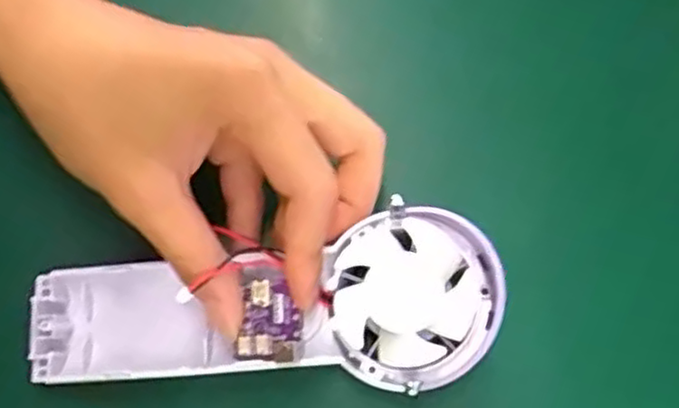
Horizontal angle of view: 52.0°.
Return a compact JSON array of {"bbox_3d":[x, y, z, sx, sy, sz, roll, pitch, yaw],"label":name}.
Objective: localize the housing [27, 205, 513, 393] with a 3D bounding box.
[{"bbox_3d":[-0.031,0.038,0.255,0.174,0.027,0.059,-5,75,13],"label":"housing"}]

